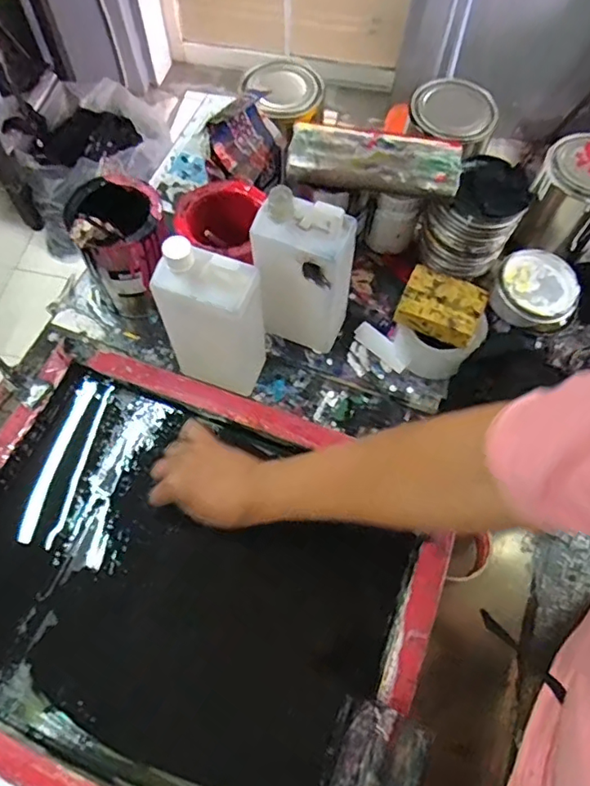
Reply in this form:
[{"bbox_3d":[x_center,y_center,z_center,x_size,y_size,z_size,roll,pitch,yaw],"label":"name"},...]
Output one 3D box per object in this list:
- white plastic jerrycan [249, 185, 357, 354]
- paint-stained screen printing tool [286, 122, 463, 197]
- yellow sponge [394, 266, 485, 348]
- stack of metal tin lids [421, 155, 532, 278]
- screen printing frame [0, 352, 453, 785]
[{"bbox_3d":[0.008,-0.119,0.604,0.103,0.216,0.049,12,65,5],"label":"white plastic jerrycan"},{"bbox_3d":[0.092,-0.270,0.630,0.193,0.019,0.085,7,64,3],"label":"paint-stained screen printing tool"},{"bbox_3d":[0.173,-0.103,0.644,0.095,0.036,0.073,24,66,11],"label":"yellow sponge"},{"bbox_3d":[0.221,-0.217,0.679,0.104,0.115,0.097,27,67,12],"label":"stack of metal tin lids"},{"bbox_3d":[-0.120,0.192,0.559,0.474,0.048,0.399,21,68,15],"label":"screen printing frame"}]

